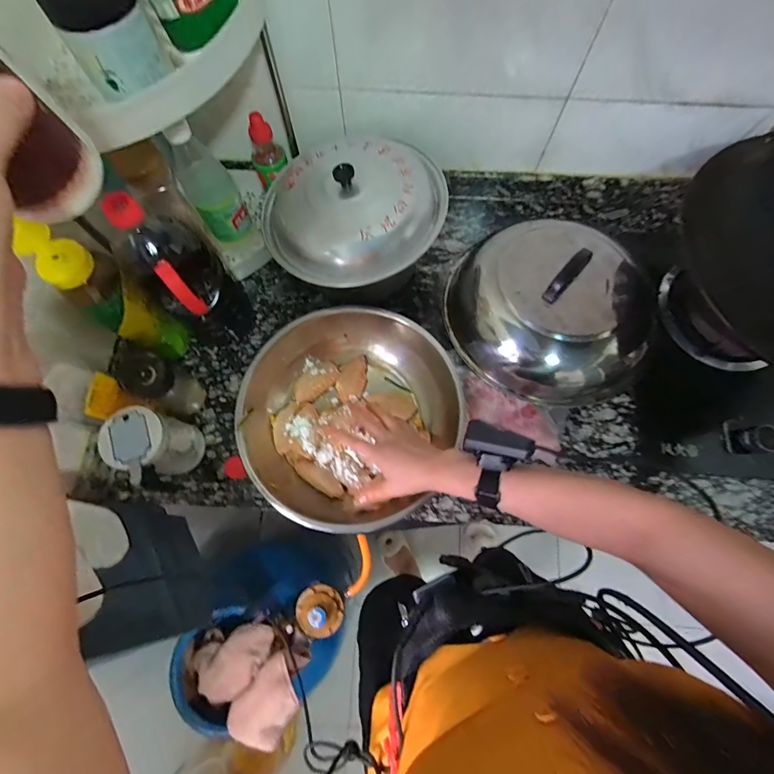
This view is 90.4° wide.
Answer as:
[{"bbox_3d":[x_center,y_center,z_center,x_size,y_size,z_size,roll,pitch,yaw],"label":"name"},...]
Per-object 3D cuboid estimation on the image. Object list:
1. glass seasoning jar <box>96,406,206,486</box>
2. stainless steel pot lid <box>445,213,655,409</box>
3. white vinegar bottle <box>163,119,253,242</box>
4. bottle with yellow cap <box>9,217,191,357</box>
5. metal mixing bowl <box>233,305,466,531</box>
[{"bbox_3d":[-0.320,0.080,0.535,0.077,0.131,0.076,0,74,0],"label":"glass seasoning jar"},{"bbox_3d":[0.261,-0.128,0.604,0.314,0.115,0.311,0,74,0],"label":"stainless steel pot lid"},{"bbox_3d":[-0.259,-0.293,0.558,0.066,0.183,0.059,-33,76,-8],"label":"white vinegar bottle"},{"bbox_3d":[-0.352,-0.109,0.523,0.059,0.269,0.064,41,78,11],"label":"bottle with yellow cap"},{"bbox_3d":[-0.046,0.044,0.565,0.303,0.084,0.263,-39,77,-10],"label":"metal mixing bowl"}]

